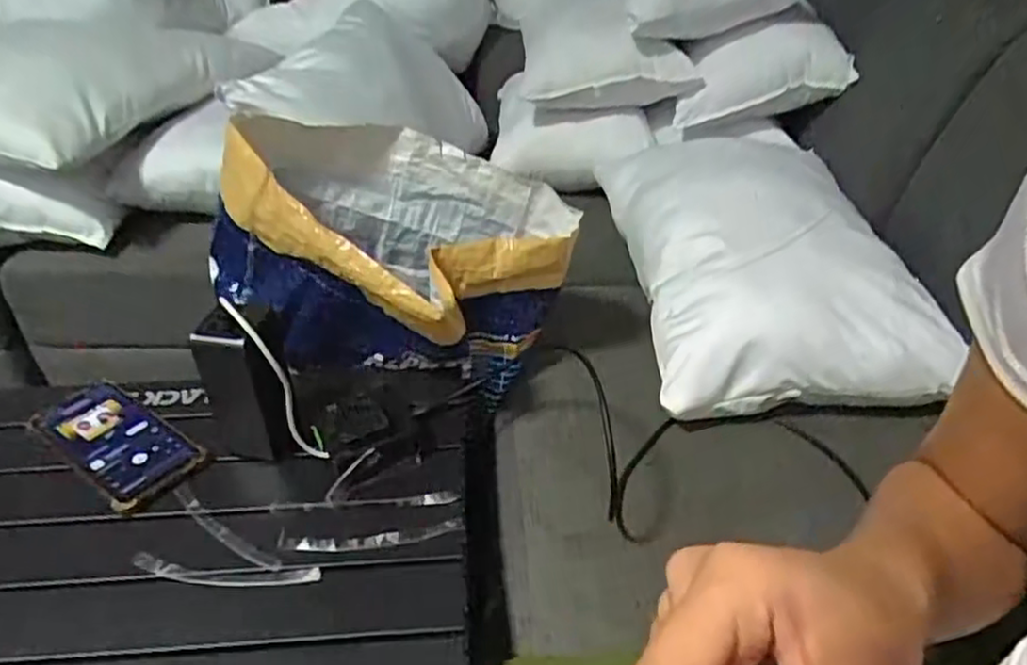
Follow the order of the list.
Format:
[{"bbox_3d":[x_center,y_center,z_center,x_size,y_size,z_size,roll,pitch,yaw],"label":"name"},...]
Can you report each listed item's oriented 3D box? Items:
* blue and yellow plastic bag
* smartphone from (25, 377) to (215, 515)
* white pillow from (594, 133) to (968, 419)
[{"bbox_3d":[-0.111,-0.082,0.696,0.293,0.221,0.221,16,39,21],"label":"blue and yellow plastic bag"},{"bbox_3d":[-0.348,0.093,0.615,0.171,0.017,0.077,25,42,30],"label":"smartphone"},{"bbox_3d":[0.283,-0.101,0.837,0.282,0.102,0.466,-1,36,-2],"label":"white pillow"}]

